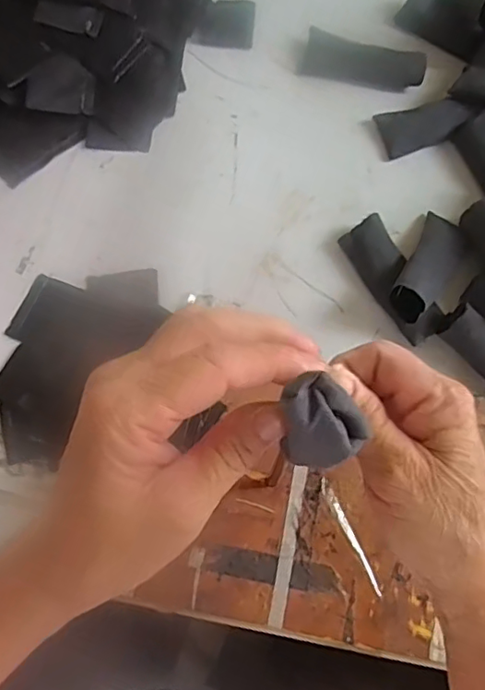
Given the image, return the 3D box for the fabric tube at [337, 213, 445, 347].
[{"bbox_3d":[0.114,-0.048,0.437,0.035,0.022,0.103,-27,74,-10],"label":"fabric tube"}]

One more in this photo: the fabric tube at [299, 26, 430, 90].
[{"bbox_3d":[0.109,-0.257,0.509,0.108,0.020,0.041,16,72,4],"label":"fabric tube"}]

